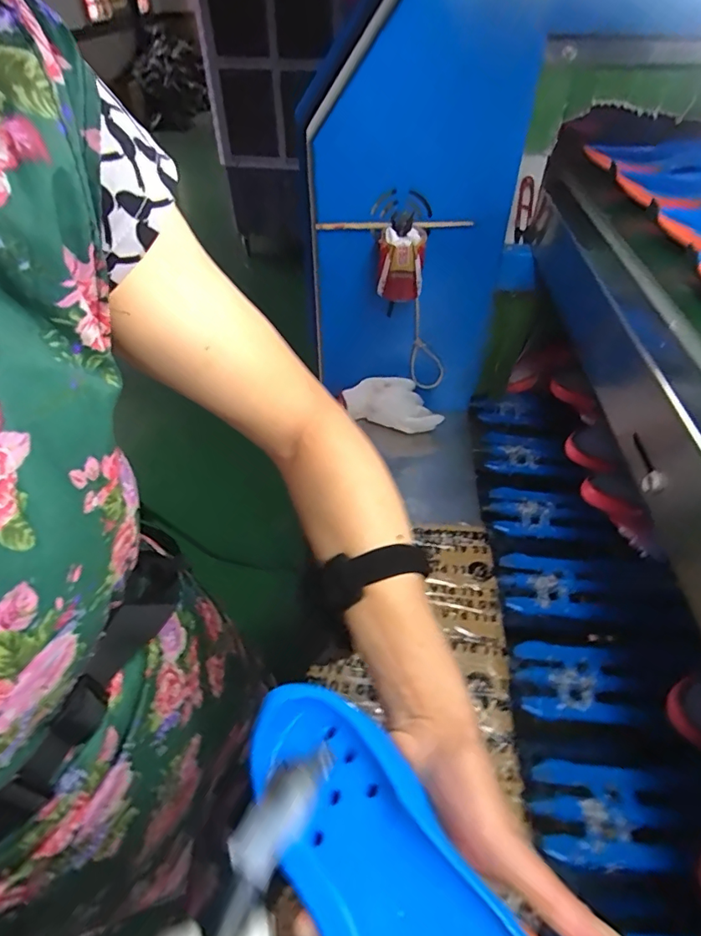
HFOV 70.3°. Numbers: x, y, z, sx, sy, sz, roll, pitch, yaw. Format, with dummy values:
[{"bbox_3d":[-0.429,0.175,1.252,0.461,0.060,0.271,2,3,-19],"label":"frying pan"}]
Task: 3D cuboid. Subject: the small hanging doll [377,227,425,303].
[{"bbox_3d":[0.074,-0.293,0.725,0.065,0.086,0.046,2,49,6],"label":"small hanging doll"}]

